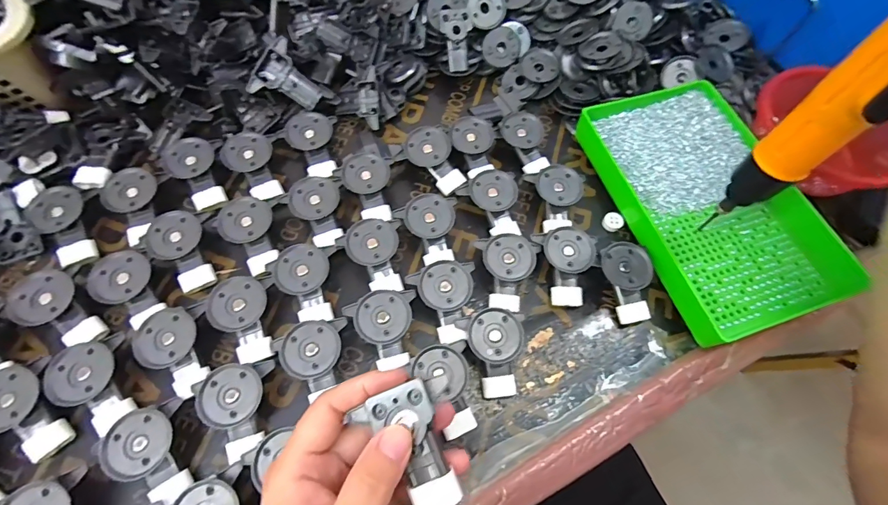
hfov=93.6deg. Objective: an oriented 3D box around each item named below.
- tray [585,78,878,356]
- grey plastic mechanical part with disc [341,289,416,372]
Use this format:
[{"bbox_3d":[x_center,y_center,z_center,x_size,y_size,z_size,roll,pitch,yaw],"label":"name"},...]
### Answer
[{"bbox_3d":[0.241,-0.052,0.392,0.153,0.033,0.247,-16,67,-10],"label":"tray"},{"bbox_3d":[-0.051,0.061,0.337,0.054,0.026,0.056,-5,66,-5],"label":"grey plastic mechanical part with disc"}]

